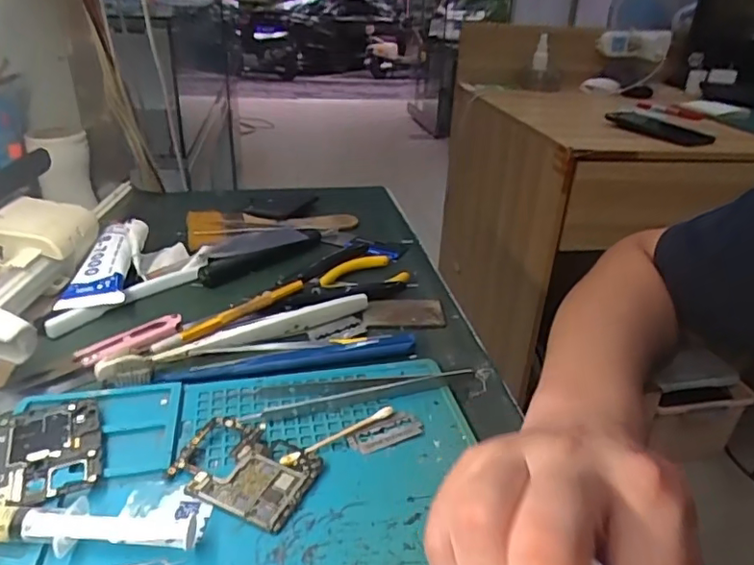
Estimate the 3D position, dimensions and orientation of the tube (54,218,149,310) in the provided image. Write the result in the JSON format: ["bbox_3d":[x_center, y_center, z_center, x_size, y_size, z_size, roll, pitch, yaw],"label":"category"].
[{"bbox_3d":[-0.216,-0.015,0.442,0.050,0.034,0.101,-2,29,-8],"label":"tube"}]

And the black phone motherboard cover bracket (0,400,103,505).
[{"bbox_3d":[-0.166,0.085,0.285,0.047,0.005,0.067,-11,31,-23],"label":"black phone motherboard cover bracket"}]

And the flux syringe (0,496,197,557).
[{"bbox_3d":[-0.148,0.104,0.239,0.137,0.016,0.018,1,28,-2],"label":"flux syringe"}]

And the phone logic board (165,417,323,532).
[{"bbox_3d":[-0.065,0.091,0.281,0.069,0.007,0.050,14,31,20],"label":"phone logic board"}]

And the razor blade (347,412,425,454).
[{"bbox_3d":[0.005,0.082,0.308,0.041,0.004,0.019,-13,32,-26],"label":"razor blade"}]

